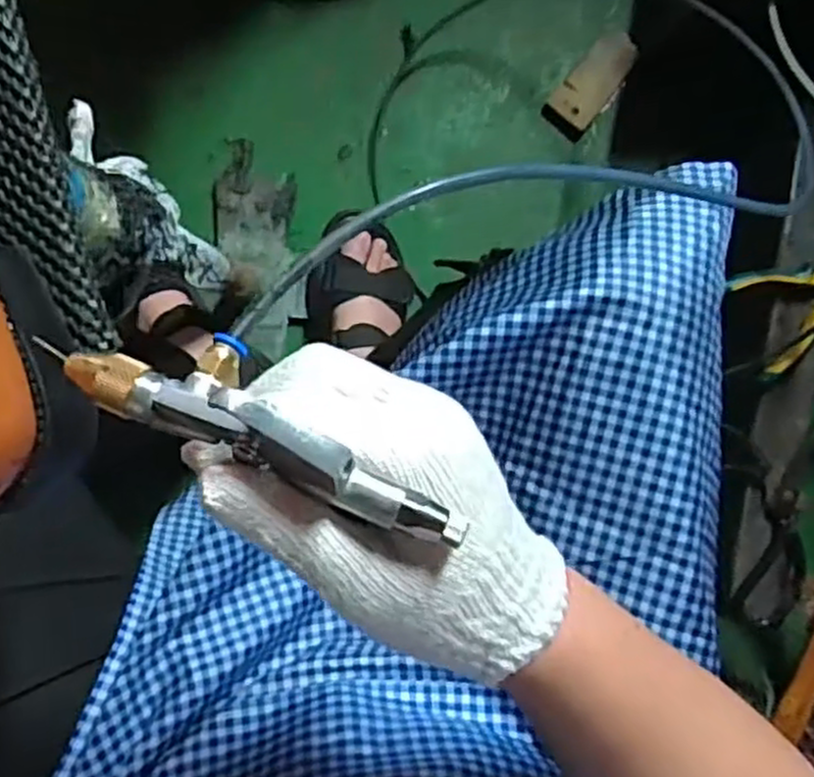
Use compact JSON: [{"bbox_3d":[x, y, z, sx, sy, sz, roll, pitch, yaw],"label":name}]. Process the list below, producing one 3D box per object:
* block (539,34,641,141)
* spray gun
[{"bbox_3d":[0.220,-0.361,0.917,0.058,0.023,0.131,38,89,-2],"label":"block"},{"bbox_3d":[-0.043,0.009,0.228,0.126,0.036,0.032,26,89,7],"label":"spray gun"}]

